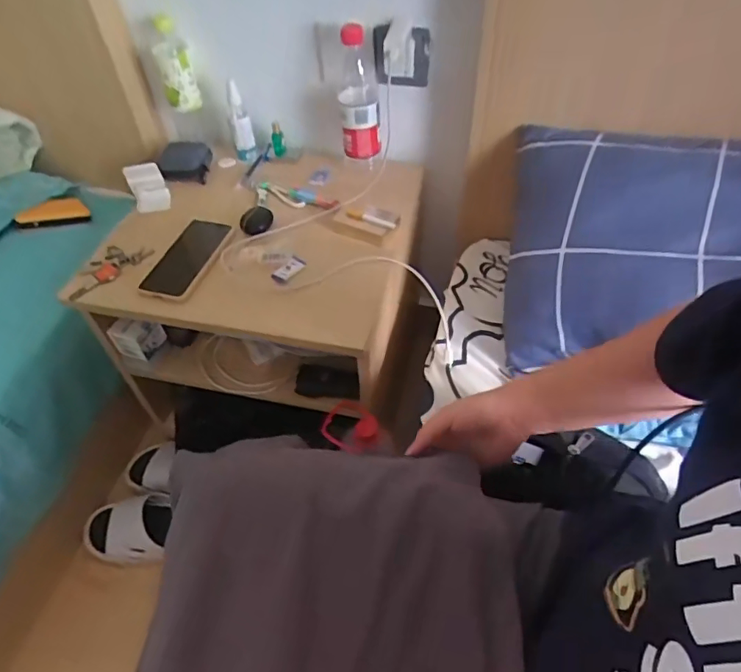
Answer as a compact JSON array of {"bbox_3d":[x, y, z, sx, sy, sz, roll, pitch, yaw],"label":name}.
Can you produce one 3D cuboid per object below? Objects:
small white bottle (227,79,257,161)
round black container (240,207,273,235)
[{"bbox_3d":[-0.218,-0.356,0.901,0.033,0.142,0.035,-17,52,-11],"label":"small white bottle"},{"bbox_3d":[-0.176,-0.179,0.821,0.050,0.020,0.046,-1,50,1],"label":"round black container"}]

